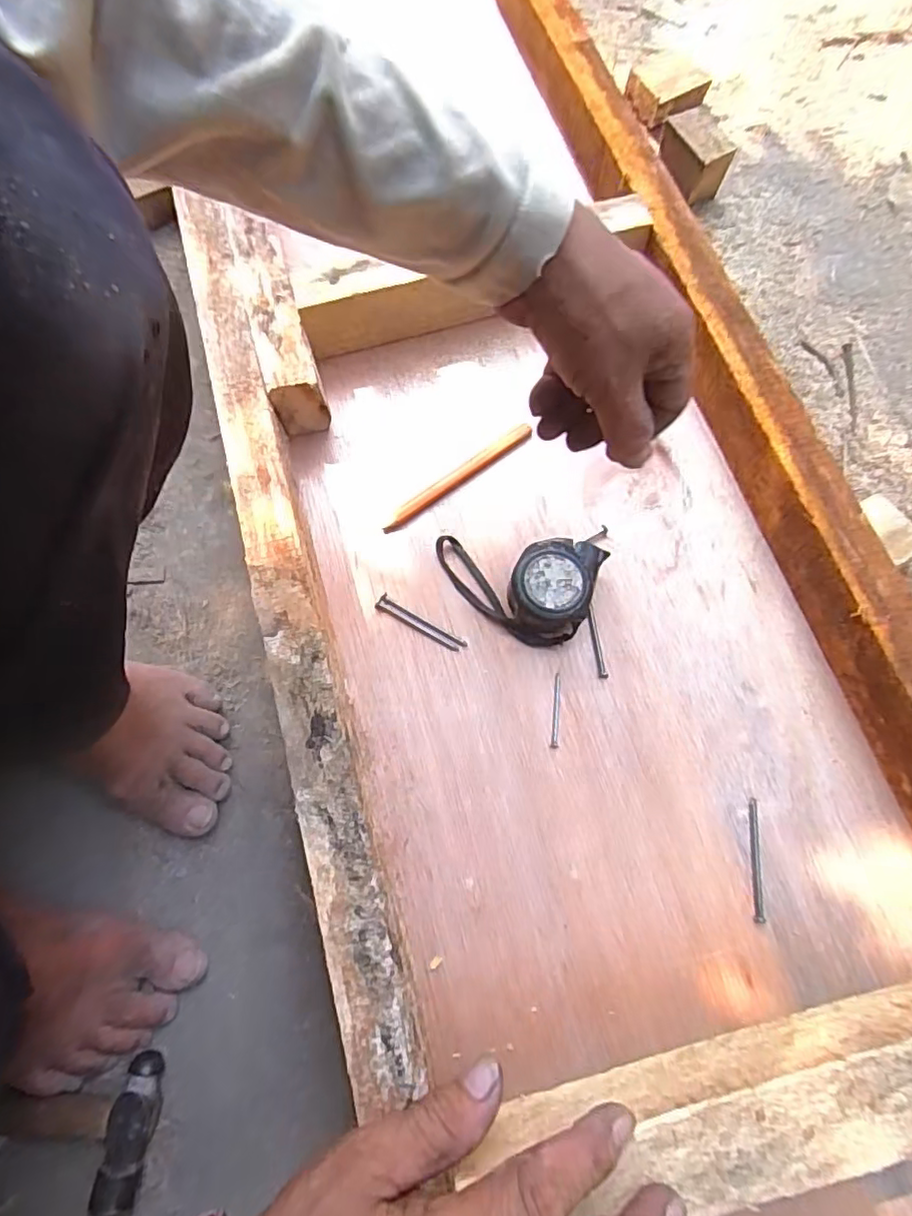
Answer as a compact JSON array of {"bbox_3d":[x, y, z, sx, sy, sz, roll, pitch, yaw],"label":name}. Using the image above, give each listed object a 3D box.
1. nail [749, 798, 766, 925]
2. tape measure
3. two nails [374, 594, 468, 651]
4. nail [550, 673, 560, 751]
[{"bbox_3d":[0.195,0.162,0.384,0.007,0.004,0.075,7,73,3],"label":"nail"},{"bbox_3d":[0.052,-0.020,0.429,0.126,0.039,0.089,-3,73,0],"label":"tape measure"},{"bbox_3d":[-0.026,0.012,0.439,0.073,0.004,0.012,30,76,10],"label":"two nails"},{"bbox_3d":[0.070,0.073,0.419,0.005,0.004,0.053,4,73,2],"label":"nail"}]

